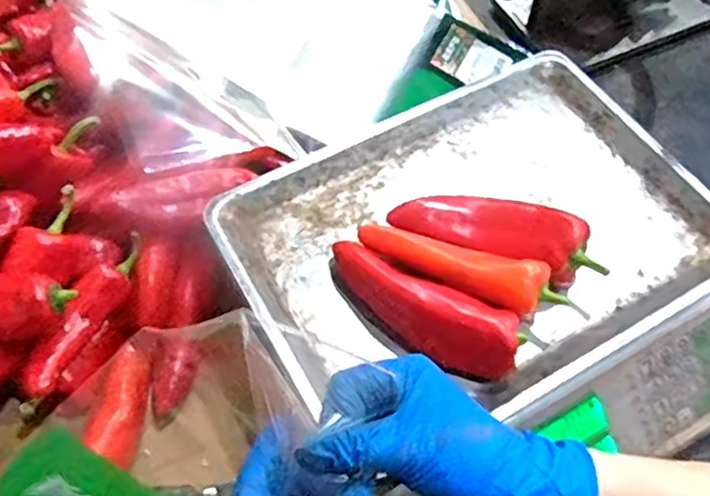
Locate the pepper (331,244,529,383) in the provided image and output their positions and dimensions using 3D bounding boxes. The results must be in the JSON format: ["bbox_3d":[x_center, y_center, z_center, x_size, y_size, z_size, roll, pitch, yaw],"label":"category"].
[{"bbox_3d":[0.041,0.041,0.446,0.138,0.035,0.043,25,62,16],"label":"pepper"}]

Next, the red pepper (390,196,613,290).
[{"bbox_3d":[0.098,-0.008,0.473,0.143,0.042,0.043,15,60,10],"label":"red pepper"}]

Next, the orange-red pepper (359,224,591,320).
[{"bbox_3d":[0.078,0.019,0.455,0.158,0.039,0.036,18,60,11],"label":"orange-red pepper"}]

